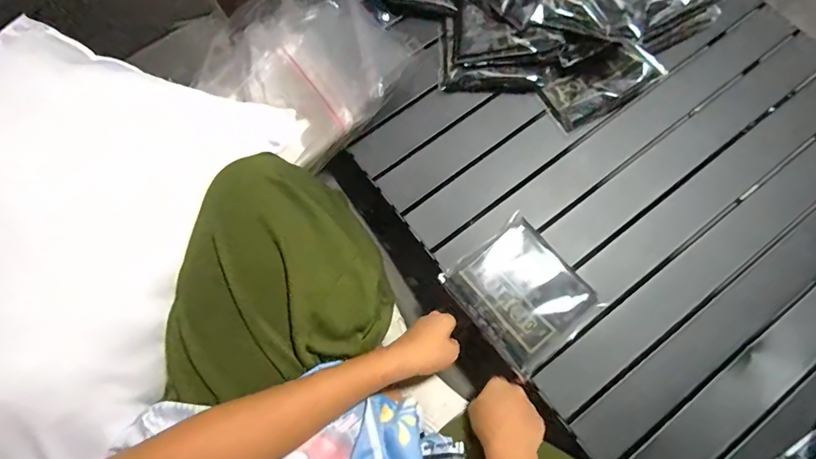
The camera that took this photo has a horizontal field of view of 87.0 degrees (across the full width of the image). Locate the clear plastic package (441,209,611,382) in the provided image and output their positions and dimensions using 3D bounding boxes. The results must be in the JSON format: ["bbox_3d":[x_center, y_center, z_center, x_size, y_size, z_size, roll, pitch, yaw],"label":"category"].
[{"bbox_3d":[0.130,0.070,0.486,0.127,0.013,0.142,-39,76,-10],"label":"clear plastic package"}]

